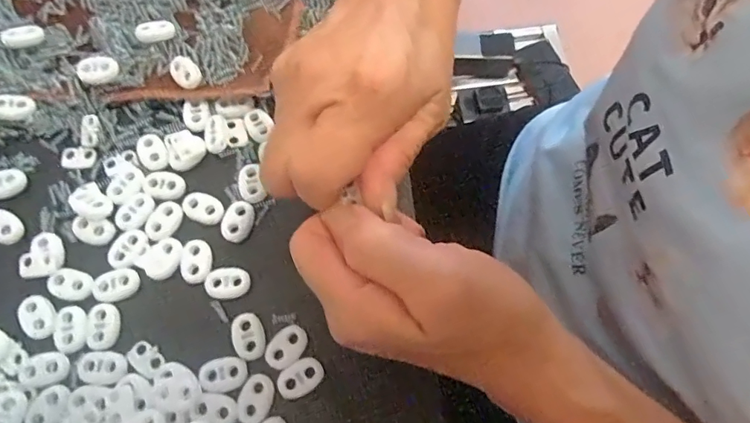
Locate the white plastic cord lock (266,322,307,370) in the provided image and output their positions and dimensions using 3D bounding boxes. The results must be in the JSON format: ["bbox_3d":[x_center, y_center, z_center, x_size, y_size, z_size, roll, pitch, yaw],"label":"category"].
[{"bbox_3d":[-0.043,0.066,0.236,0.014,0.004,0.023,40,73,13],"label":"white plastic cord lock"}]

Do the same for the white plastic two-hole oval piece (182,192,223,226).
[{"bbox_3d":[-0.094,-0.002,0.260,0.024,0.004,0.015,21,70,7],"label":"white plastic two-hole oval piece"}]

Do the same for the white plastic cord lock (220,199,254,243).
[{"bbox_3d":[-0.074,0.005,0.258,0.016,0.004,0.023,10,69,3],"label":"white plastic cord lock"}]

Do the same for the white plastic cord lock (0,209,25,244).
[{"bbox_3d":[-0.201,0.007,0.258,0.024,0.004,0.016,24,70,8],"label":"white plastic cord lock"}]

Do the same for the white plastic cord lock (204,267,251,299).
[{"bbox_3d":[-0.076,0.036,0.246,0.023,0.004,0.015,-2,69,-2],"label":"white plastic cord lock"}]

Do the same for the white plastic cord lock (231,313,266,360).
[{"bbox_3d":[-0.063,0.061,0.237,0.016,0.004,0.022,-16,70,-7],"label":"white plastic cord lock"}]

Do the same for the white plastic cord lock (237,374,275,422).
[{"bbox_3d":[-0.057,0.089,0.227,0.016,0.004,0.022,19,70,7],"label":"white plastic cord lock"}]

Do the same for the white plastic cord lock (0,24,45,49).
[{"bbox_3d":[-0.214,-0.106,0.294,0.023,0.008,0.013,-16,70,-7],"label":"white plastic cord lock"}]

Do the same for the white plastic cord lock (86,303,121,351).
[{"bbox_3d":[-0.136,0.057,0.241,0.014,0.004,0.022,-6,69,-3],"label":"white plastic cord lock"}]

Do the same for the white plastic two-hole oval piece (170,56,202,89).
[{"bbox_3d":[-0.112,-0.082,0.285,0.015,0.006,0.022,-29,72,-11],"label":"white plastic two-hole oval piece"}]

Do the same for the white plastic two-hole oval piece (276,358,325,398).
[{"bbox_3d":[-0.036,0.079,0.230,0.022,0.004,0.015,-29,72,-11],"label":"white plastic two-hole oval piece"}]

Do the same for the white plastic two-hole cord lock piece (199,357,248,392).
[{"bbox_3d":[-0.073,0.078,0.230,0.022,0.004,0.015,-4,69,-2],"label":"white plastic two-hole cord lock piece"}]

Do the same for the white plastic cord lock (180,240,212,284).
[{"bbox_3d":[-0.093,0.025,0.250,0.015,0.004,0.022,-8,69,-4],"label":"white plastic cord lock"}]

